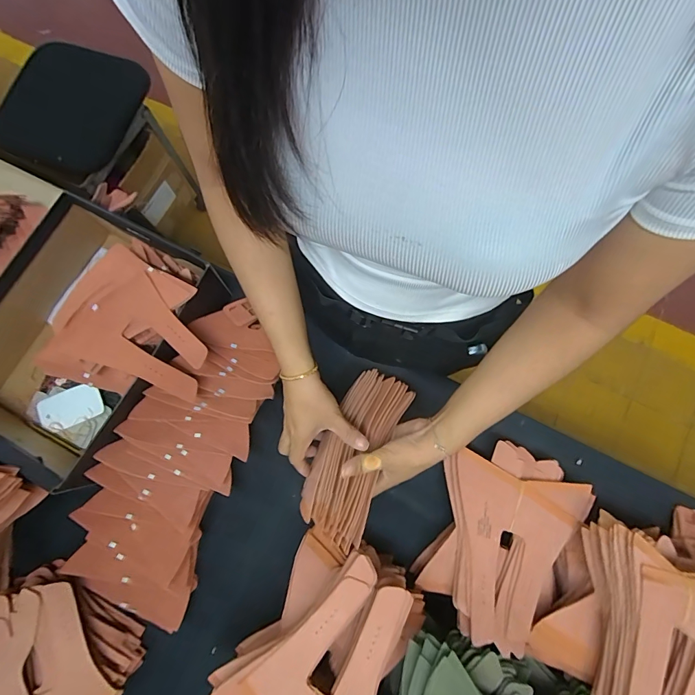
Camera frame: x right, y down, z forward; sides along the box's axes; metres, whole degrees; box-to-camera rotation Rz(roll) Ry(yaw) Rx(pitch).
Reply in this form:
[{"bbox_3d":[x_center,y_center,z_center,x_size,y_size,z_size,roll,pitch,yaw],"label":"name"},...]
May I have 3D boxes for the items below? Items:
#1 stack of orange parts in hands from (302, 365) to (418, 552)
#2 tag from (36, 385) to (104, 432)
[{"bbox_3d":[0.010,0.130,0.497,0.082,0.054,0.224,22,49,6],"label":"stack of orange parts in hands"},{"bbox_3d":[-0.412,0.089,0.583,0.103,0.006,0.051,-22,93,5],"label":"tag"}]

